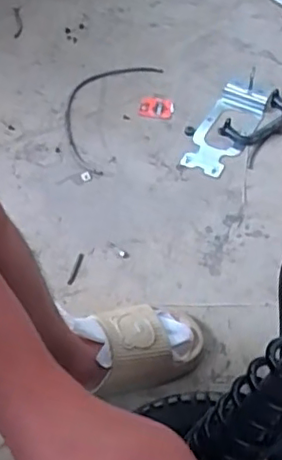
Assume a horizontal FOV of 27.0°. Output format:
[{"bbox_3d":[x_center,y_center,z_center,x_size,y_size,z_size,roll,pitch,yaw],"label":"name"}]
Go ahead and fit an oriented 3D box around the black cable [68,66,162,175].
[{"bbox_3d":[-0.086,-0.252,1.206,0.153,0.015,0.318,18,55,15],"label":"black cable"}]

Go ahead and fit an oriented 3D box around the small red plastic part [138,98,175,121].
[{"bbox_3d":[0.031,-0.248,1.204,0.069,0.006,0.056,9,54,8],"label":"small red plastic part"}]

